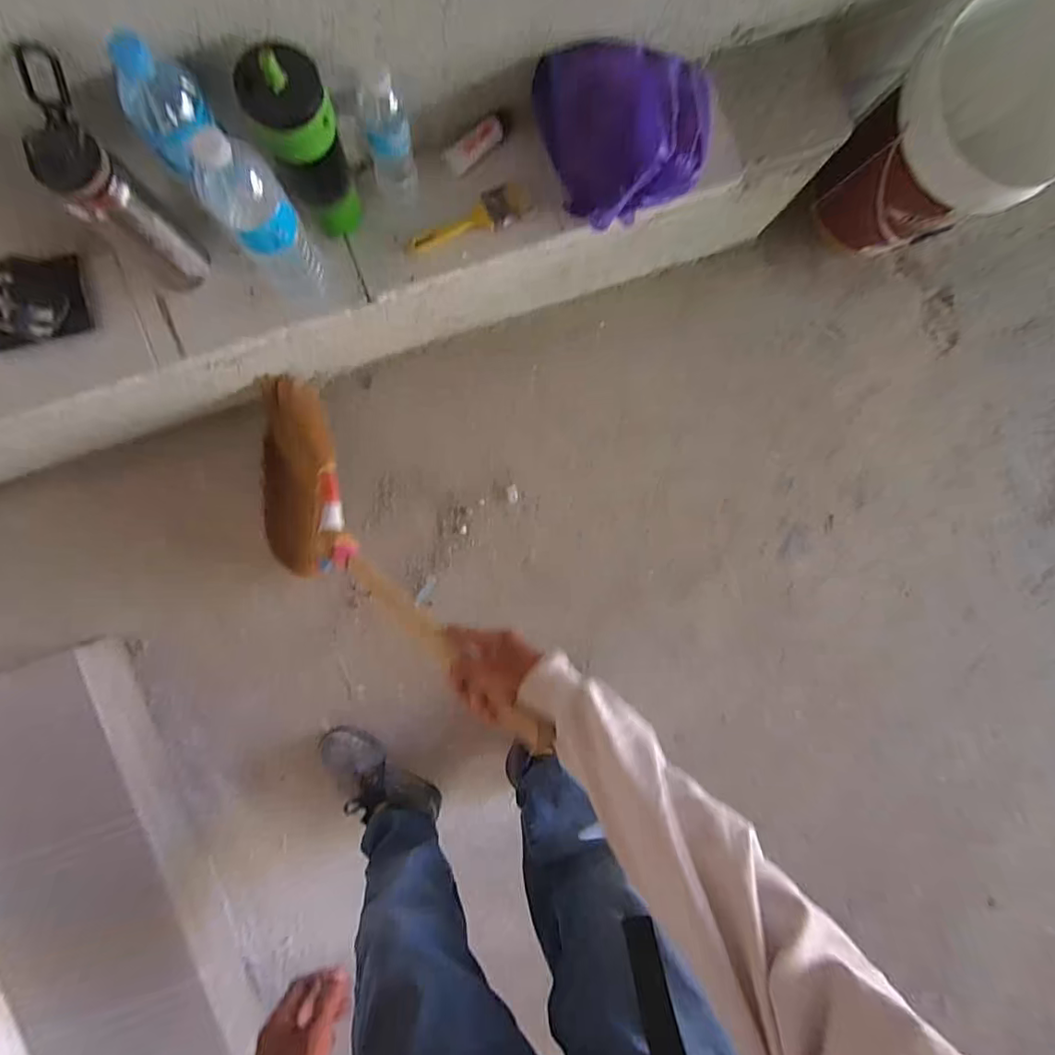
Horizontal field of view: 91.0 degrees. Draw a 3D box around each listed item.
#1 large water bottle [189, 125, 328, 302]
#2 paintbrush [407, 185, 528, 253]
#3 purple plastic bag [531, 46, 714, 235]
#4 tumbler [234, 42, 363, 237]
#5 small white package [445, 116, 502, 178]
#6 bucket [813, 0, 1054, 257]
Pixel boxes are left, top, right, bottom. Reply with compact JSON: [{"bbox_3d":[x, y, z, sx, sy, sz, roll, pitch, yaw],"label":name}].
[{"bbox_3d":[-0.302,-0.345,0.605,0.080,0.244,0.070,-36,93,-4],"label":"large water bottle"},{"bbox_3d":[-0.087,-0.439,0.737,0.181,0.019,0.060,-22,92,-4],"label":"paintbrush"},{"bbox_3d":[0.144,-0.542,0.707,0.219,0.111,0.210,-21,92,-4],"label":"purple plastic bag"},{"bbox_3d":[-0.250,-0.432,0.607,0.077,0.228,0.073,0,90,-5],"label":"tumbler"},{"bbox_3d":[-0.073,-0.539,0.731,0.089,0.016,0.033,-36,93,9],"label":"small white package"},{"bbox_3d":[0.740,-0.670,0.933,0.294,0.304,0.284,0,90,-5],"label":"bucket"}]

